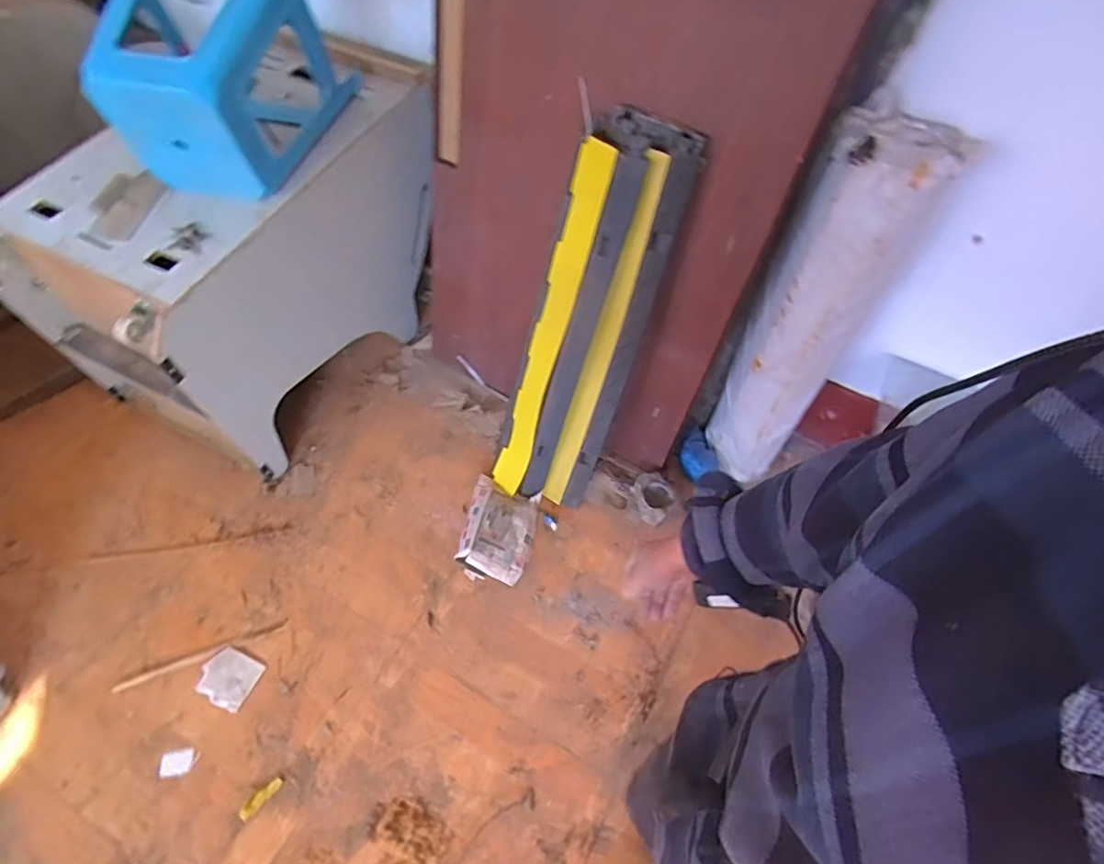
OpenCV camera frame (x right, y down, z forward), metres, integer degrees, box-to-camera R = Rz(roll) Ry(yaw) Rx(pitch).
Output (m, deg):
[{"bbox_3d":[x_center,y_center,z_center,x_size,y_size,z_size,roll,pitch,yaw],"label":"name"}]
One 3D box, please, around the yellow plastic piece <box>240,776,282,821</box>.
[{"bbox_3d":[-0.605,0.761,1.186,0.027,0.005,0.090,39,60,21],"label":"yellow plastic piece"}]

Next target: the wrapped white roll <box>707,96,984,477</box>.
[{"bbox_3d":[0.644,-0.275,1.461,0.250,0.939,0.265,28,56,15],"label":"wrapped white roll"}]

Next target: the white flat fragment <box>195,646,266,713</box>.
[{"bbox_3d":[-0.742,0.565,1.313,0.122,0.010,0.111,24,53,7],"label":"white flat fragment"}]

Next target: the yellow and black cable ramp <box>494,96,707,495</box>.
[{"bbox_3d":[0.083,-0.233,1.394,0.260,0.988,0.142,11,37,-10],"label":"yellow and black cable ramp"}]

